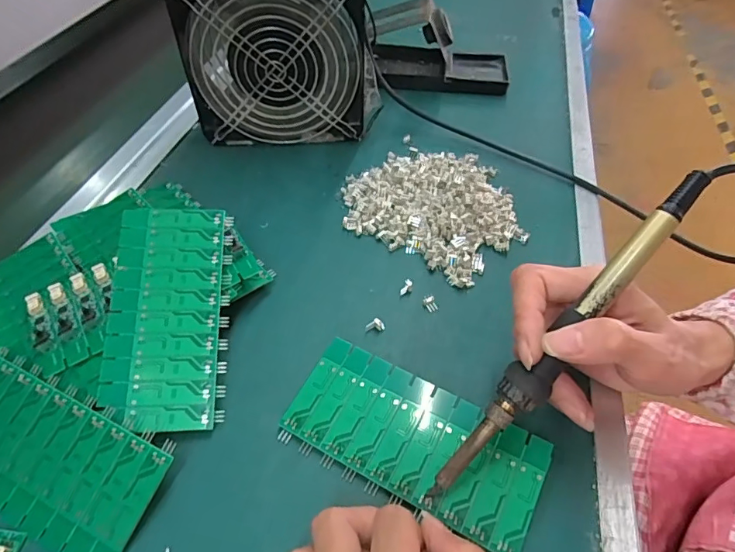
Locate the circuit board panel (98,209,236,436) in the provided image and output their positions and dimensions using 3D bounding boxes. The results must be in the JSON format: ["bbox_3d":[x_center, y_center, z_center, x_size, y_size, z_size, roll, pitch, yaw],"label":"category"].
[{"bbox_3d":[-0.120,0.021,0.285,0.065,0.005,0.137,-4,69,-6],"label":"circuit board panel"}]

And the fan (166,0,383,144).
[{"bbox_3d":[-0.073,-0.195,0.402,0.164,0.145,0.052,-1,50,-2],"label":"fan"}]

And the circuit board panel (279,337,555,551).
[{"bbox_3d":[0.025,0.087,0.259,0.135,0.009,0.062,24,53,18],"label":"circuit board panel"}]

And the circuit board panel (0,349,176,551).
[{"bbox_3d":[-0.171,0.094,0.250,0.137,0.007,0.065,20,72,16],"label":"circuit board panel"}]

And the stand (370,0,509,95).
[{"bbox_3d":[0.079,-0.252,0.509,0.157,0.064,0.078,3,50,1],"label":"stand"}]

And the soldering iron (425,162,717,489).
[{"bbox_3d":[0.093,0.031,0.227,0.019,0.014,0.197,39,95,25],"label":"soldering iron"}]

